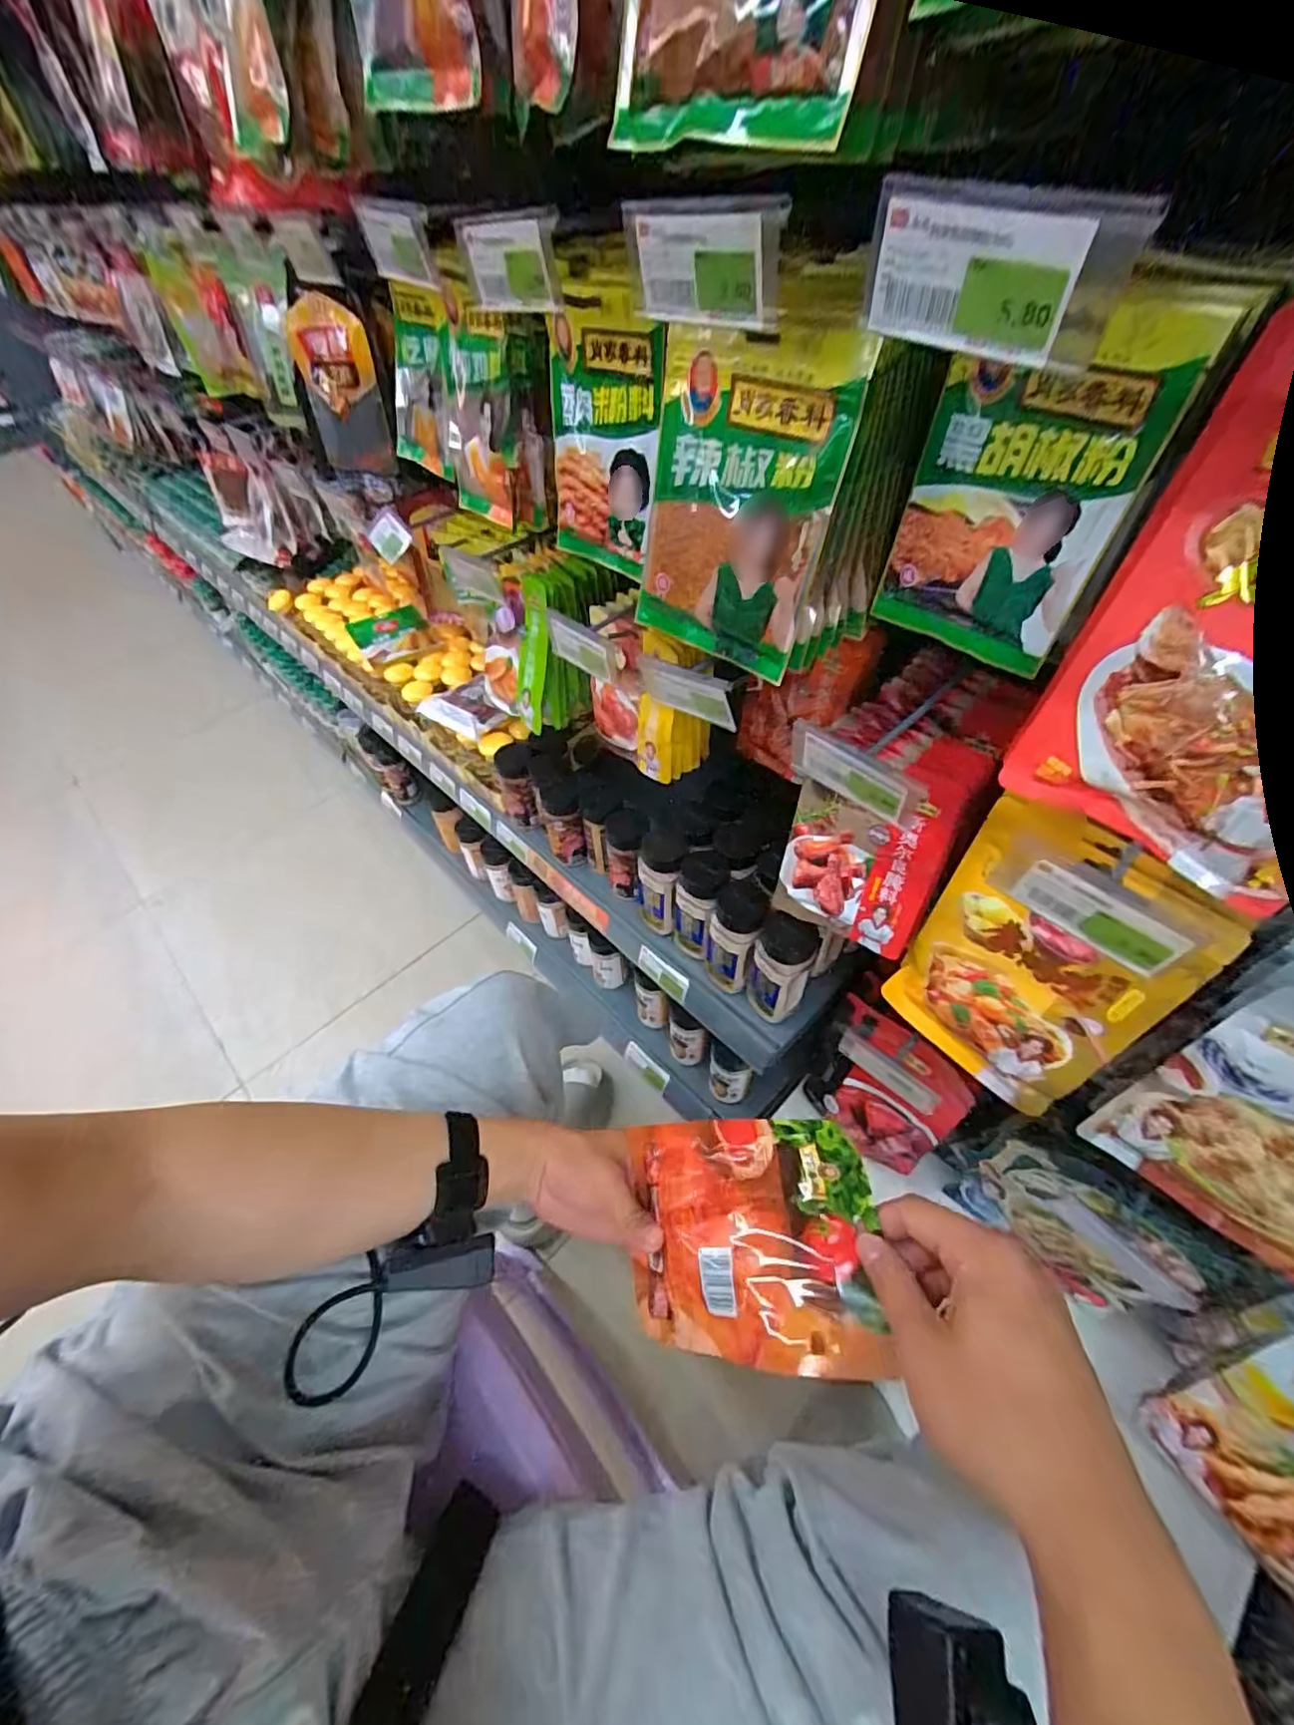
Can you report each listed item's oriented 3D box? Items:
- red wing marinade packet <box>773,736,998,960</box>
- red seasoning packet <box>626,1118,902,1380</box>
[{"bbox_3d":[0.182,-0.016,0.506,0.125,0.196,0.016,25,38,25],"label":"red wing marinade packet"},{"bbox_3d":[0.051,0.219,0.356,0.166,0.022,0.120,-22,62,31],"label":"red seasoning packet"}]

